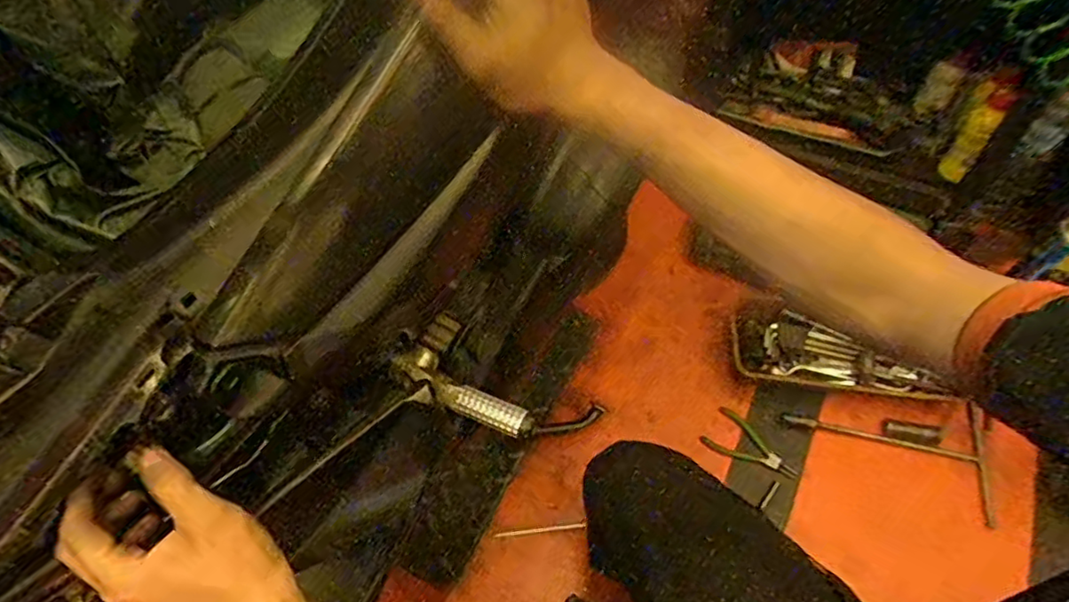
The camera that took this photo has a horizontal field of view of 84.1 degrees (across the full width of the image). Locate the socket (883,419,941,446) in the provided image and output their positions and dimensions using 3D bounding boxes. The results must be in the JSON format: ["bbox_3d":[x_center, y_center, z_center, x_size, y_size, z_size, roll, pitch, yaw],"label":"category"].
[{"bbox_3d":[0.576,0.199,0.907,0.076,0.017,0.022,8,56,24],"label":"socket"}]

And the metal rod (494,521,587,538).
[{"bbox_3d":[0.009,0.336,0.872,0.134,0.008,0.008,-6,56,-1],"label":"metal rod"}]

